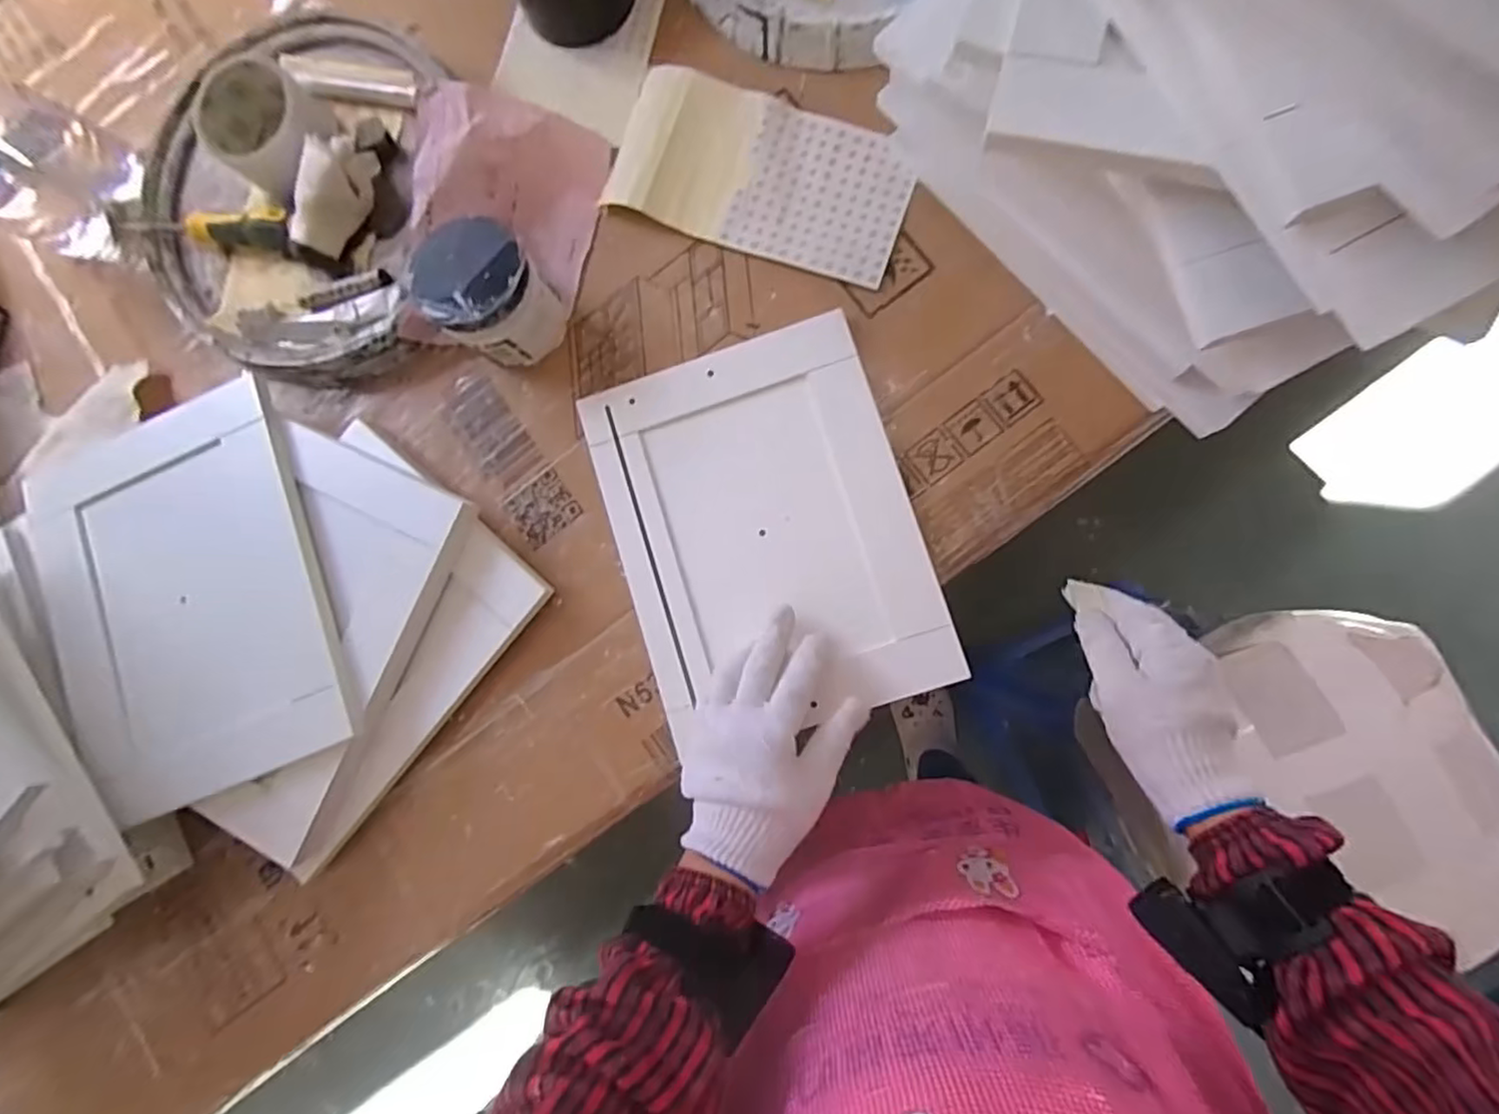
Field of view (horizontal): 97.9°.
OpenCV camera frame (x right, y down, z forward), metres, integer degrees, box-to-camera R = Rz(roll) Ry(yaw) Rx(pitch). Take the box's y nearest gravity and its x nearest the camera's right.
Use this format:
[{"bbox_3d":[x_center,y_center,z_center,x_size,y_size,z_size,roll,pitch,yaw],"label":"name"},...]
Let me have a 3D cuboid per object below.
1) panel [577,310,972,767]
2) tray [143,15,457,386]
[{"bbox_3d":[0.012,-0.020,0.482,0.216,0.013,0.277,-18,86,4],"label":"panel"},{"bbox_3d":[-0.369,-0.289,0.513,0.246,0.066,0.282,6,87,5],"label":"tray"}]

